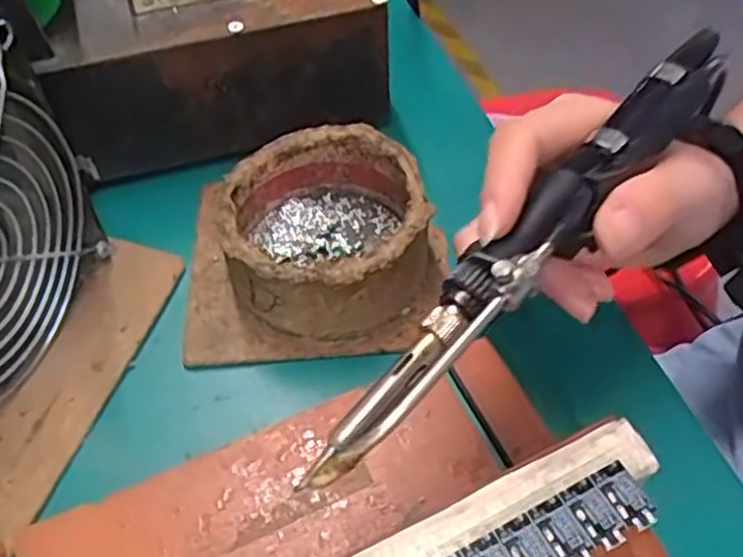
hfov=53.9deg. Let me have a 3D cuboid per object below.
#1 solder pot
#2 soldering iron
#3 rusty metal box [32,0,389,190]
[{"bbox_3d":[-0.018,-0.019,0.298,0.080,0.041,0.082,0,51,0],"label":"solder pot"},{"bbox_3d":[0.056,-0.019,0.222,0.022,0.019,0.210,35,67,26],"label":"soldering iron"},{"bbox_3d":[-0.075,-0.123,0.351,0.150,0.085,0.104,-12,52,-9],"label":"rusty metal box"}]

